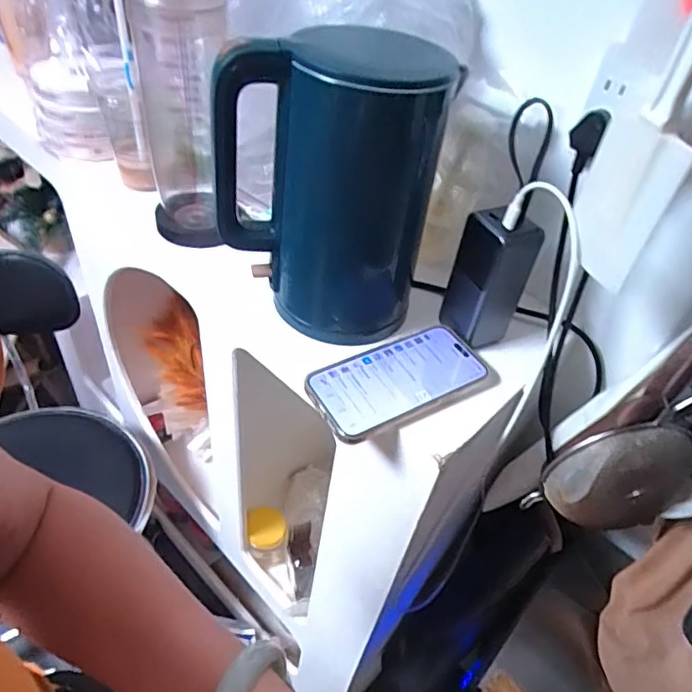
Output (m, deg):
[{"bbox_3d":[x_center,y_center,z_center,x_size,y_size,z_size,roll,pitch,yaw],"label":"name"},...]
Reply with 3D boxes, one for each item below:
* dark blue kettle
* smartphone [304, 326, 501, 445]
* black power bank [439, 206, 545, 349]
[{"bbox_3d":[-0.018,-0.139,0.486,0.185,0.243,0.133,20,46,11],"label":"dark blue kettle"},{"bbox_3d":[0.052,0.030,0.485,0.165,0.011,0.082,-20,52,-25],"label":"smartphone"},{"bbox_3d":[0.132,-0.064,0.506,0.052,0.124,0.051,-16,50,-22],"label":"black power bank"}]

